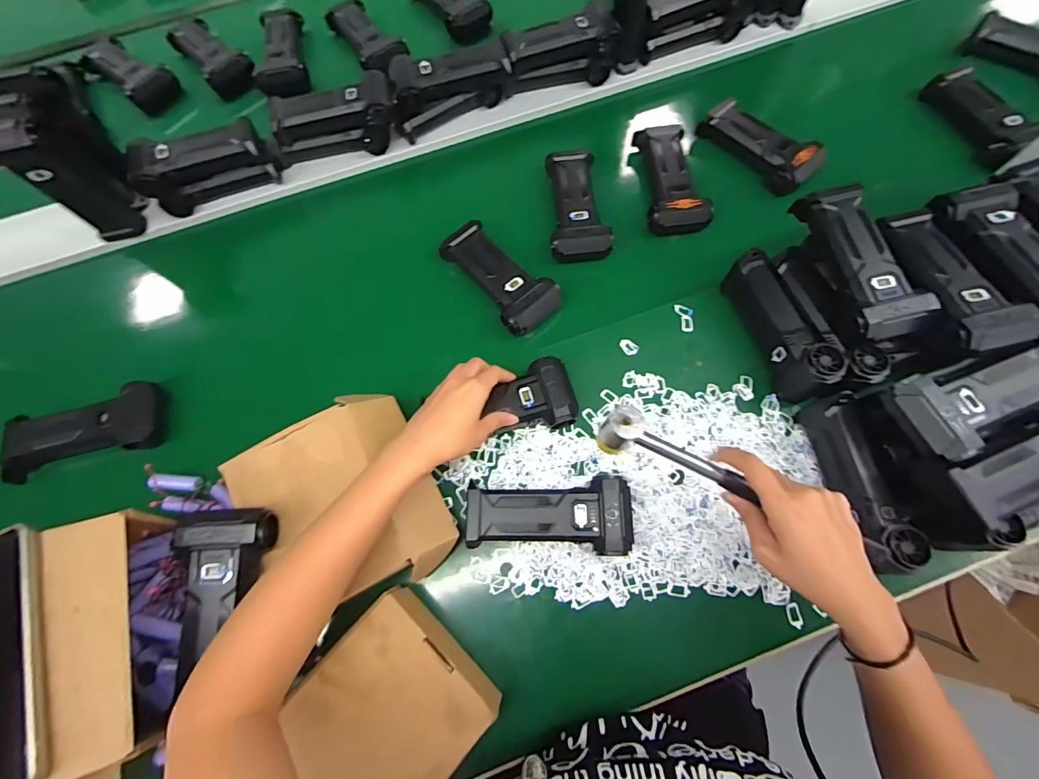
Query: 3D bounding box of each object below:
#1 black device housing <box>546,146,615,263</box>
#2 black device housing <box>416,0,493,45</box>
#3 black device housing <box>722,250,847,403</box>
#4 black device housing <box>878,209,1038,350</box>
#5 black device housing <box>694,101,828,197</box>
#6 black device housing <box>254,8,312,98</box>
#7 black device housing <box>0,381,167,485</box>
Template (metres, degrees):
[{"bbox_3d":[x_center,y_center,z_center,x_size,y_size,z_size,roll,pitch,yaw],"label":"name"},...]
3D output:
[{"bbox_3d":[0.074,-0.236,0.557,0.071,0.037,0.155,-2,71,2],"label":"black device housing"},{"bbox_3d":[-0.107,-0.625,0.712,0.085,0.041,0.160,-31,72,-8],"label":"black device housing"},{"bbox_3d":[0.272,-0.067,0.460,0.044,0.067,0.158,-18,71,-4],"label":"black device housing"},{"bbox_3d":[0.391,-0.107,0.403,0.070,0.033,0.154,-18,71,-4],"label":"black device housing"},{"bbox_3d":[0.319,-0.319,0.578,0.053,0.045,0.162,-40,74,-11],"label":"black device housing"},{"bbox_3d":[-0.370,-0.527,0.686,0.074,0.044,0.166,-12,71,-2],"label":"black device housing"},{"bbox_3d":[-0.481,0.044,0.490,0.166,0.037,0.071,-15,71,-3],"label":"black device housing"}]

